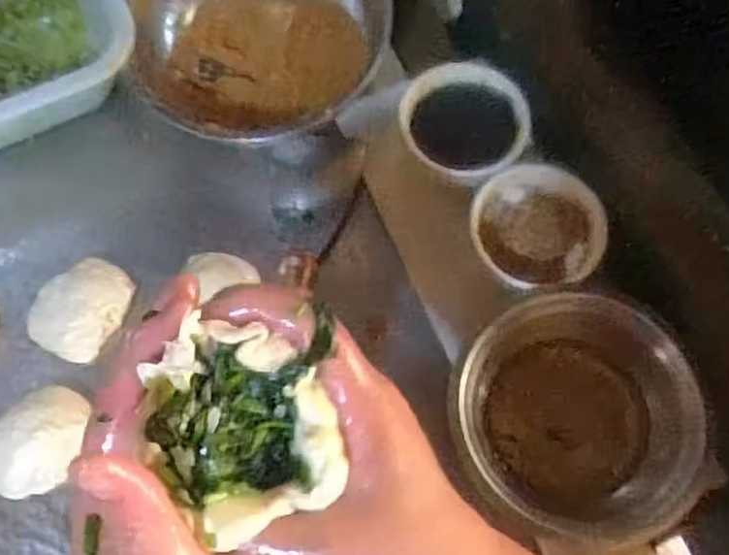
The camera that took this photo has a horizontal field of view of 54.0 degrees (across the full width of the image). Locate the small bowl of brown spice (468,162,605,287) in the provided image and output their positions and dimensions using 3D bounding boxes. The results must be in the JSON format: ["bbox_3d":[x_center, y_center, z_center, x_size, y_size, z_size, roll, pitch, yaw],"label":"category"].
[{"bbox_3d":[0.124,-0.036,0.522,0.090,0.036,0.089,-1,69,1],"label":"small bowl of brown spice"}]

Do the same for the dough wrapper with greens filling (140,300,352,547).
[{"bbox_3d":[-0.044,0.050,0.254,0.054,0.029,0.068,-22,89,-17],"label":"dough wrapper with greens filling"}]

